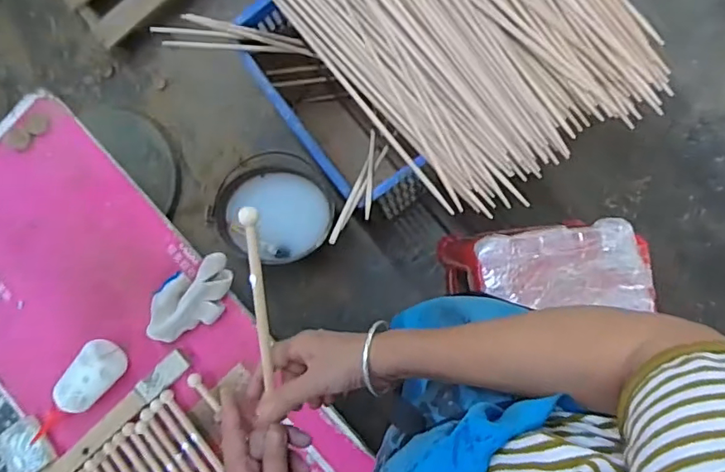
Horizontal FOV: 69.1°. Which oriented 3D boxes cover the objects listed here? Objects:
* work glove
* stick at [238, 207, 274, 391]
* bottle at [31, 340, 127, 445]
[{"bbox_3d":[-0.247,0.095,0.758,0.138,0.035,0.081,-35,82,3],"label":"work glove"},{"bbox_3d":[-0.096,0.060,0.492,0.013,0.020,0.171,-5,97,9],"label":"stick"},{"bbox_3d":[-0.423,0.231,0.757,0.204,0.056,0.064,-44,82,2],"label":"bottle"}]

